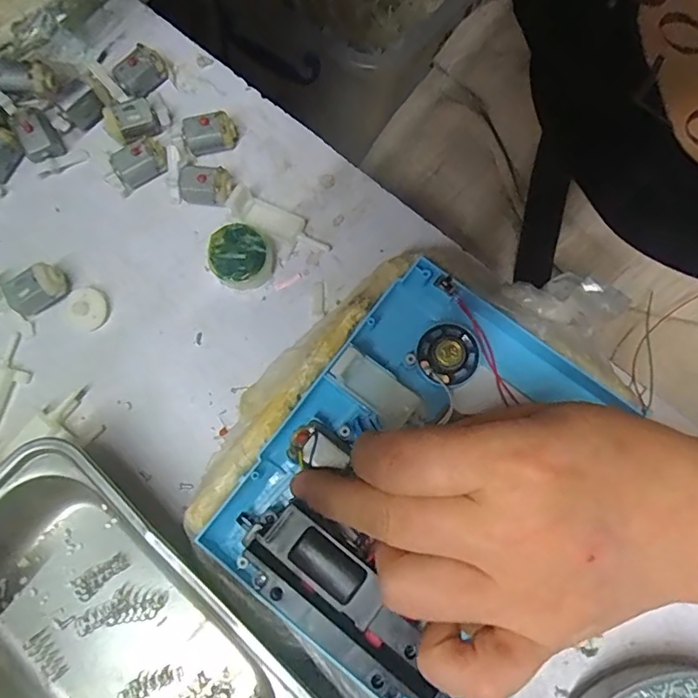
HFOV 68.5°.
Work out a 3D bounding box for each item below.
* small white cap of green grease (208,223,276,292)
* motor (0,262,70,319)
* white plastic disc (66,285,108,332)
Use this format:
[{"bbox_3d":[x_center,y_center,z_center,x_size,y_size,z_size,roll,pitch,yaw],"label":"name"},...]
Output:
[{"bbox_3d":[-0.058,-0.050,0.278,0.033,0.017,0.032,0,78,-1],"label":"small white cap of green grease"},{"bbox_3d":[-0.164,-0.030,0.272,0.029,0.017,0.018,-33,80,-8],"label":"motor"},{"bbox_3d":[-0.140,-0.022,0.276,0.021,0.008,0.021,0,78,-1],"label":"white plastic disc"}]

